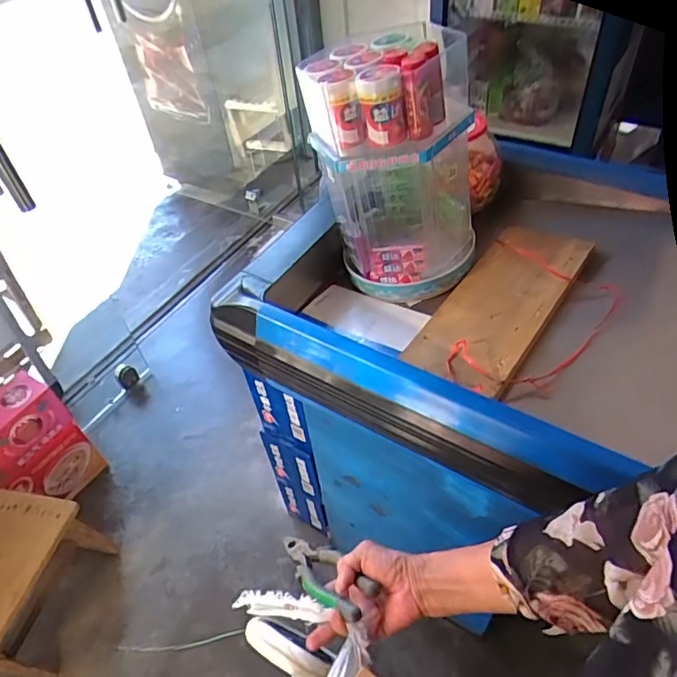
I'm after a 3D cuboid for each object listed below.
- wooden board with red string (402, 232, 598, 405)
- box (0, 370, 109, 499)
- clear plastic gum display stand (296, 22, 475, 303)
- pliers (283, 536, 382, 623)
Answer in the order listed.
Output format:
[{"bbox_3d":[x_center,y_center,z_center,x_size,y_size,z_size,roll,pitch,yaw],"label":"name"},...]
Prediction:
[{"bbox_3d":[0.233,-0.056,0.761,0.141,0.022,0.336,26,56,27],"label":"wooden board with red string"},{"bbox_3d":[-0.797,0.307,1.379,0.152,0.347,0.282,31,59,30],"label":"box"},{"bbox_3d":[0.078,-0.241,0.770,0.228,0.318,0.214,-3,48,4],"label":"clear plastic gum display stand"},{"bbox_3d":[-0.023,0.268,0.625,0.055,0.015,0.199,-35,15,-23],"label":"pliers"}]

